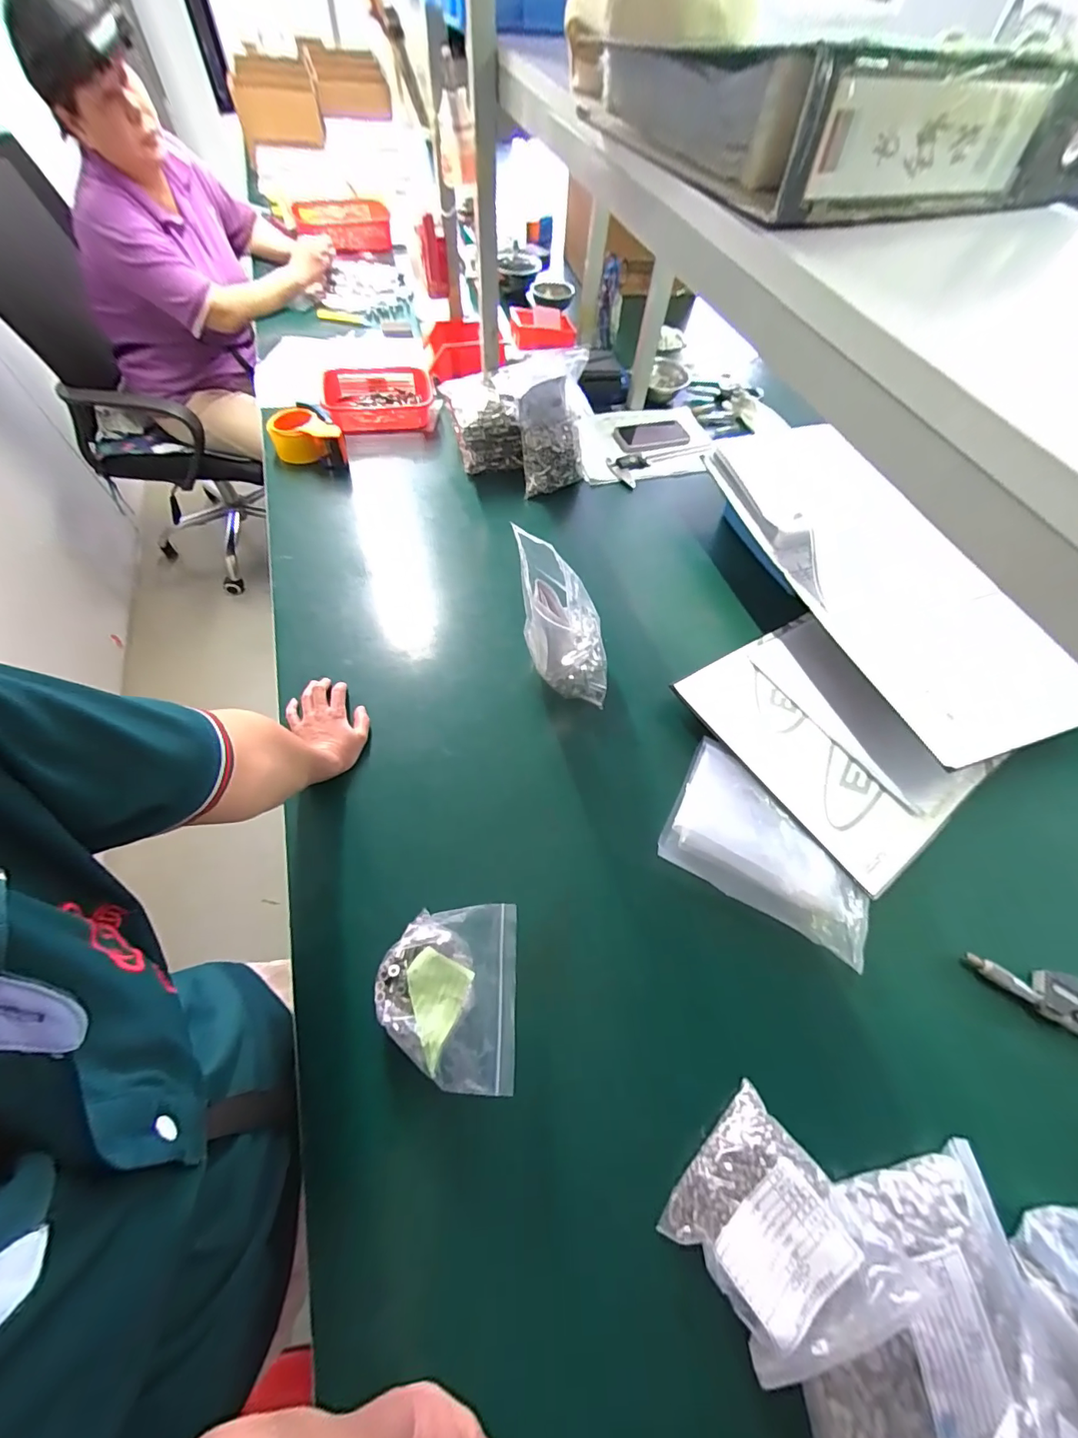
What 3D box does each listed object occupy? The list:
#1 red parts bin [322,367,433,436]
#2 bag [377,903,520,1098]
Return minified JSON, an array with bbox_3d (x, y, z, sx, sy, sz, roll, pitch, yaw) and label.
[{"bbox_3d":[-0.326,-0.651,0.996,0.220,0.071,0.160,-17,63,-13],"label":"red parts bin"},{"bbox_3d":[-0.089,0.266,0.467,0.128,0.098,0.143,2,60,-3],"label":"bag"}]

